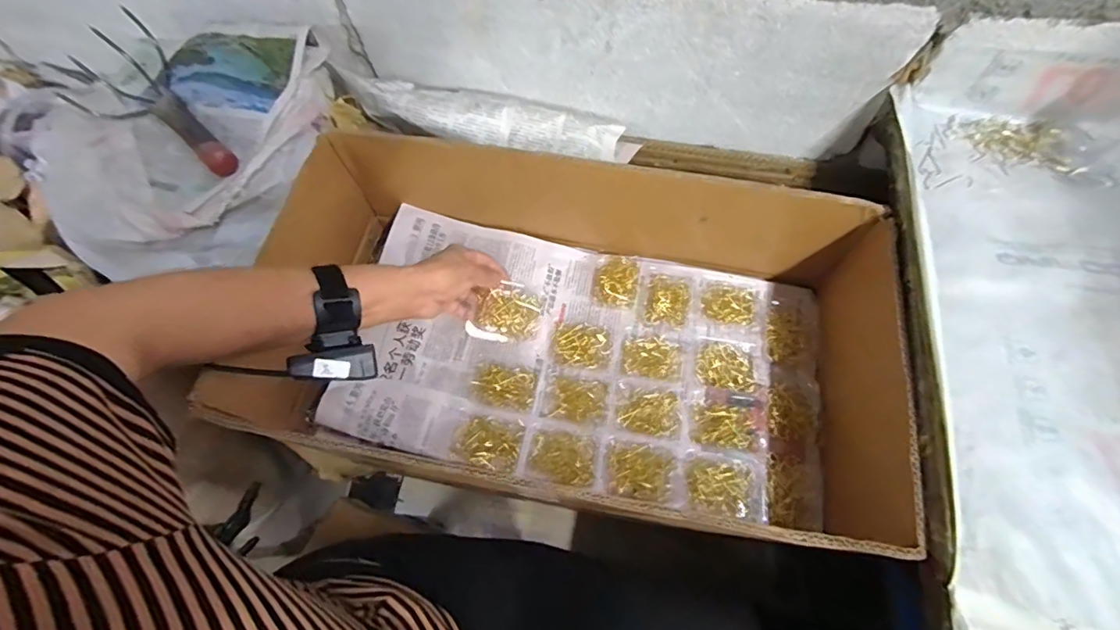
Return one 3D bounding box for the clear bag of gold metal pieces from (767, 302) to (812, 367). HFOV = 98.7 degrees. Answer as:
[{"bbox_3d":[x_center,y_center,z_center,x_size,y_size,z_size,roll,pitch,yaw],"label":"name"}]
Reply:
[{"bbox_3d":[0.276,0.024,0.578,0.052,0.017,0.092,9,66,8],"label":"clear bag of gold metal pieces"}]

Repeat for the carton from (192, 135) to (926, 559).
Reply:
[{"bbox_3d":[0.023,0.023,0.512,0.618,0.196,0.335,7,66,7],"label":"carton"}]

